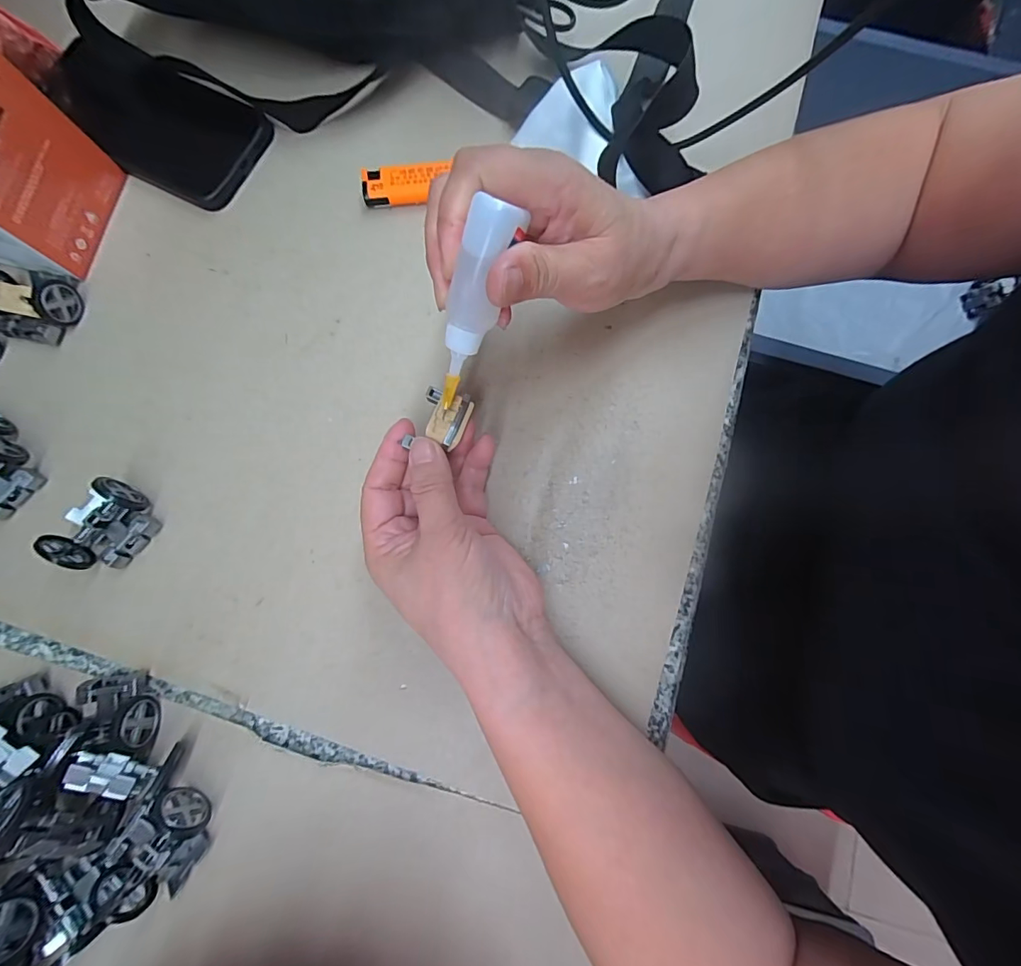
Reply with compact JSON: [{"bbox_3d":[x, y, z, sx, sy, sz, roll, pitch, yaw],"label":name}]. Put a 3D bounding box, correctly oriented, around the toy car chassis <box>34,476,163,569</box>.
[{"bbox_3d":[-0.237,0.024,0.256,0.046,0.024,0.049,33,82,7],"label":"toy car chassis"}]

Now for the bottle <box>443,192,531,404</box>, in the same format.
[{"bbox_3d":[-0.018,-0.073,0.195,0.019,0.088,0.017,29,42,6],"label":"bottle"}]

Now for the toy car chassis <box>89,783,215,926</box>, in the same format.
[{"bbox_3d":[-0.180,0.186,0.226,0.041,0.021,0.052,34,82,7],"label":"toy car chassis"}]

